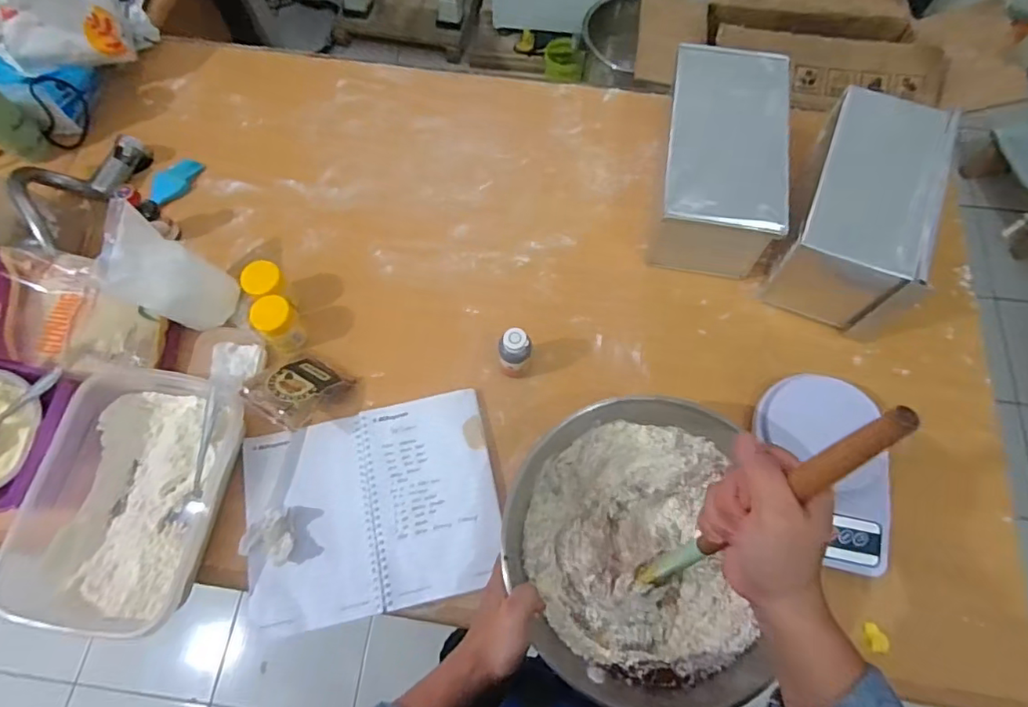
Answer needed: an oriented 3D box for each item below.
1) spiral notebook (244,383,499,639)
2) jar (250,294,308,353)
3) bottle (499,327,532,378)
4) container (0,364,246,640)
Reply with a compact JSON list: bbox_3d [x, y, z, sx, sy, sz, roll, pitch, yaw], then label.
[{"bbox_3d":[-0.152,0.163,0.588,0.264,0.010,0.207,-12,70,-4],"label":"spiral notebook"},{"bbox_3d":[-0.273,-0.035,0.640,0.042,0.061,0.044,0,69,1],"label":"jar"},{"bbox_3d":[0.001,0.000,0.613,0.035,0.078,0.028,7,69,3],"label":"bottle"},{"bbox_3d":[-0.392,0.145,0.575,0.180,0.061,0.259,8,70,4],"label":"container"}]

